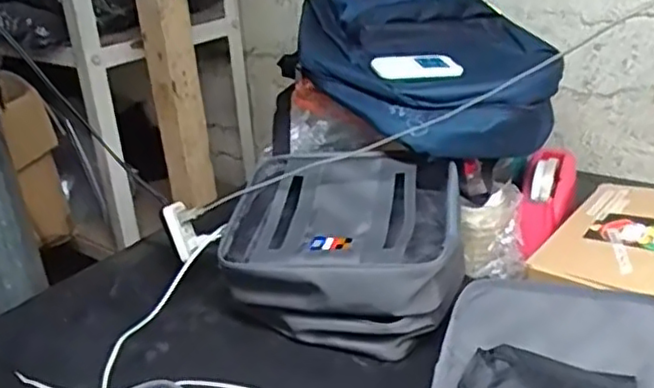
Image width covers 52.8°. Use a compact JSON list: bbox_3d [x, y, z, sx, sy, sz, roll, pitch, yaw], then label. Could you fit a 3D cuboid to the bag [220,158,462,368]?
[{"bbox_3d":[0.020,0.071,0.829,0.270,0.167,0.213,0,25,10],"label":"bag"}]

